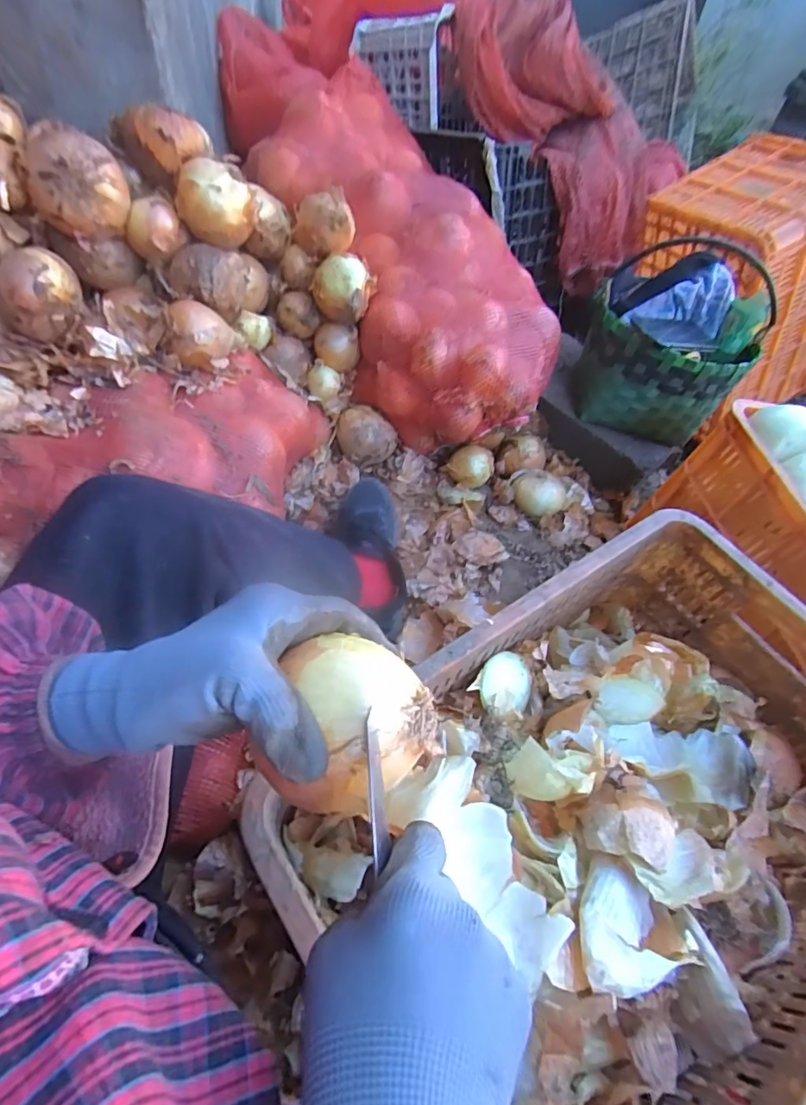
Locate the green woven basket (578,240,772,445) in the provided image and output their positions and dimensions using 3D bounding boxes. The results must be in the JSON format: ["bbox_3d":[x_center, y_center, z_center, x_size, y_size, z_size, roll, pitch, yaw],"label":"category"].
[{"bbox_3d":[0.456,-0.349,0.902,0.253,0.245,0.215,30,57,17],"label":"green woven basket"}]

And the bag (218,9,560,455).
[{"bbox_3d":[-0.029,-0.565,0.910,0.341,0.237,0.804,-23,87,-20],"label":"bag"}]

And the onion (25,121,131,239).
[{"bbox_3d":[-0.393,-0.447,0.625,0.105,0.092,0.076,-15,57,-15],"label":"onion"}]

